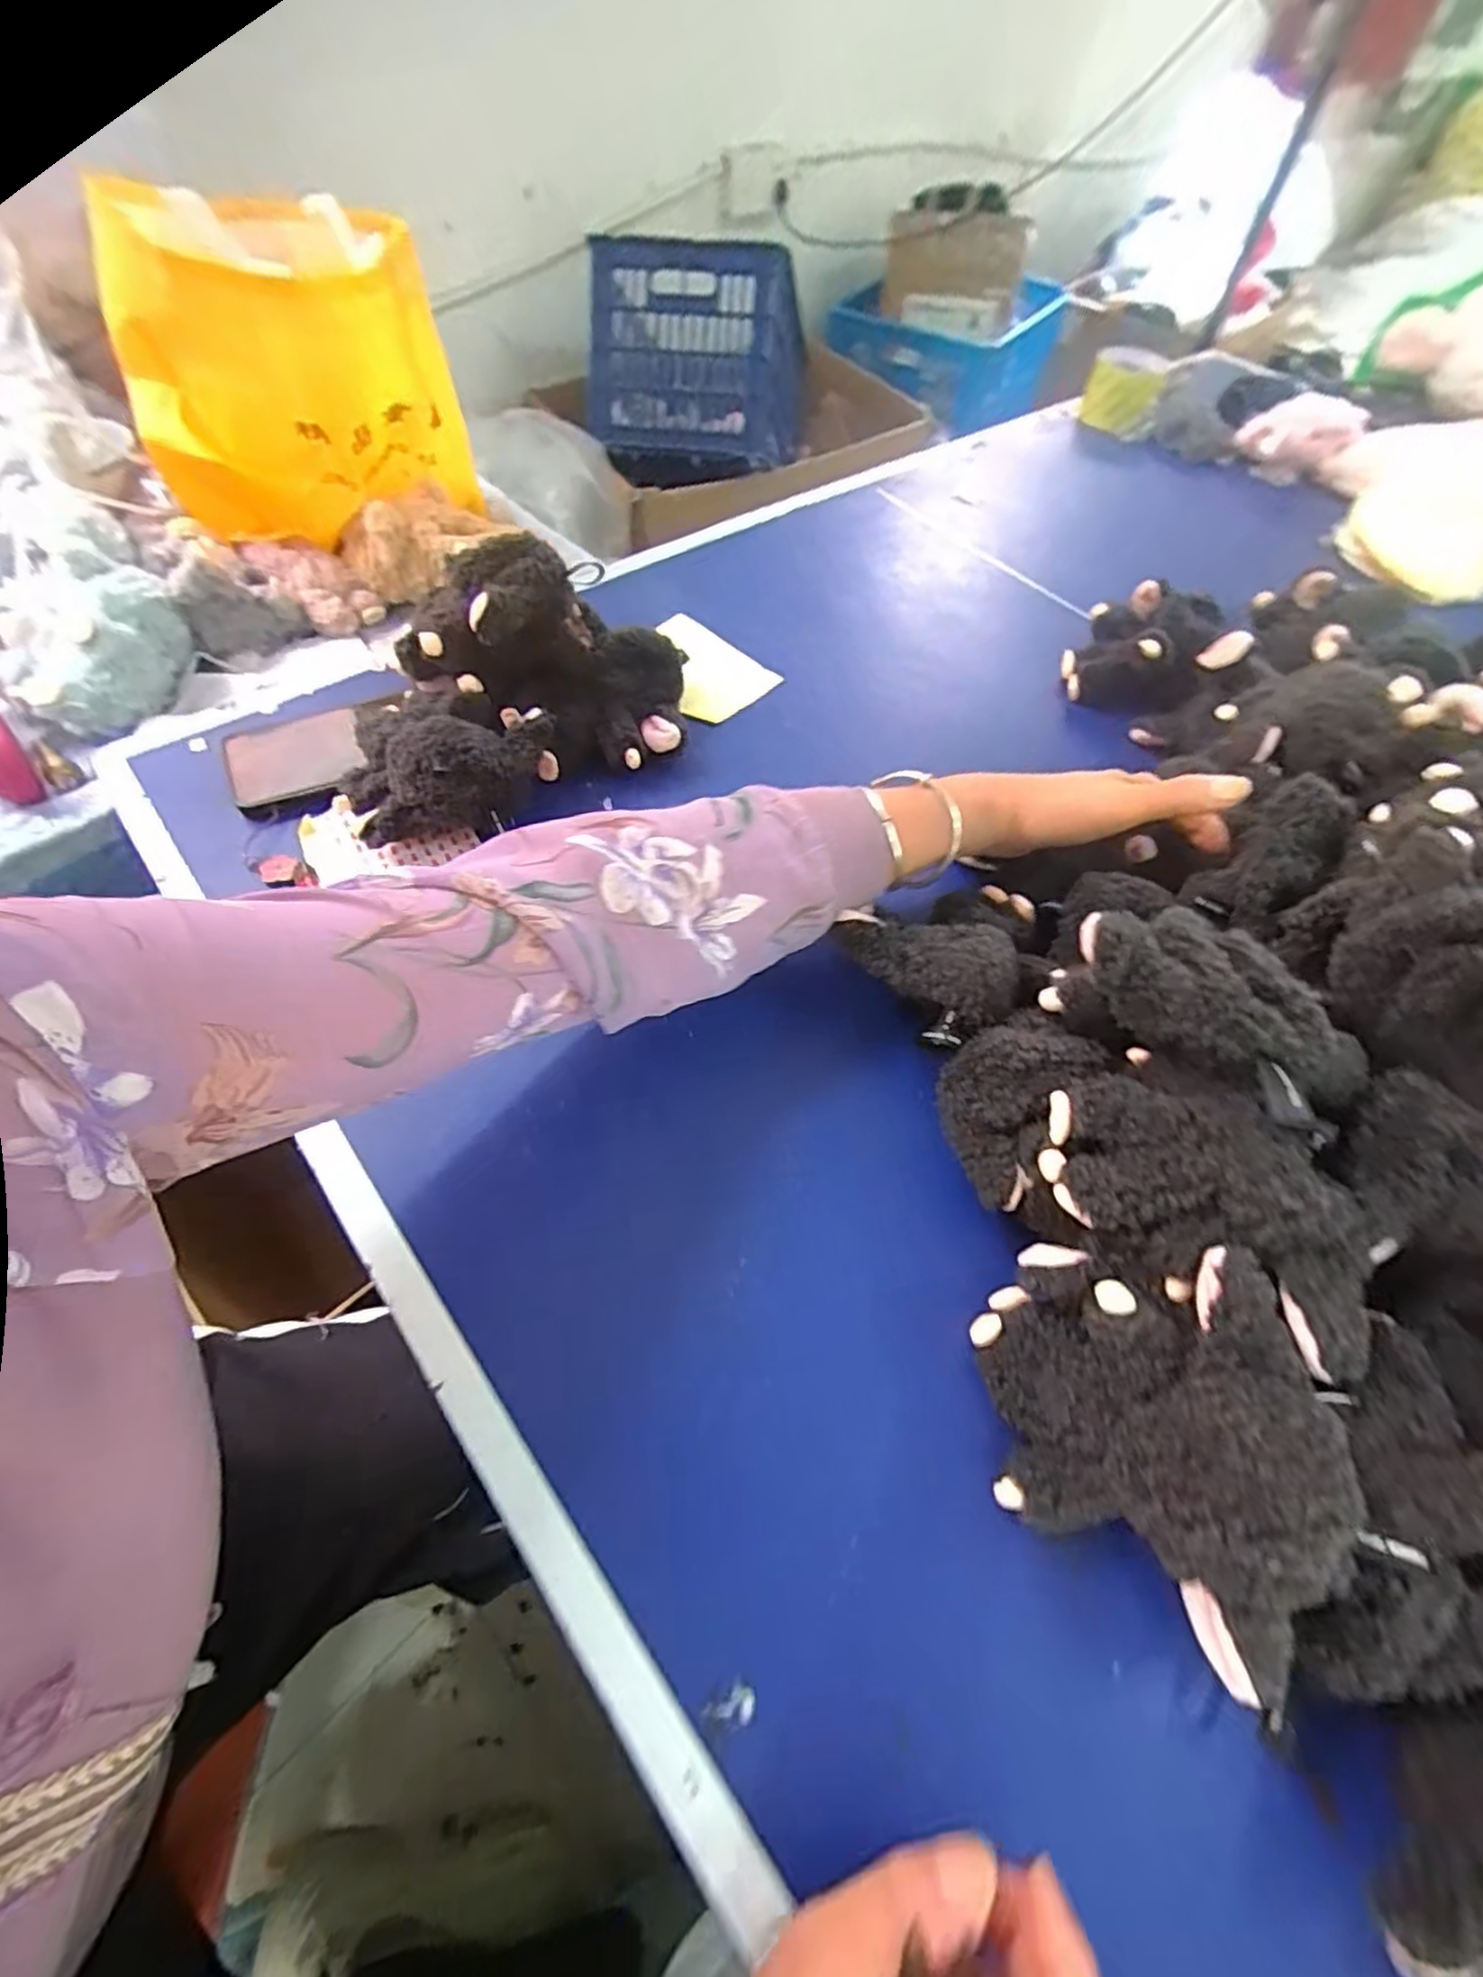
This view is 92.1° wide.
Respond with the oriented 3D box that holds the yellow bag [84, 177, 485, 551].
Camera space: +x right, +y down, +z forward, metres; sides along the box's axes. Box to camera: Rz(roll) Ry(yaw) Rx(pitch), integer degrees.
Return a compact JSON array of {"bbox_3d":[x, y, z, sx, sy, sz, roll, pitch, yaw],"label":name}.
[{"bbox_3d":[-0.359,-0.479,0.565,0.217,0.182,0.190,8,59,1],"label":"yellow bag"}]

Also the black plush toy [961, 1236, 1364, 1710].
[{"bbox_3d":[0.153,0.176,0.266,0.085,0.089,0.125,2,59,-2],"label":"black plush toy"}]

